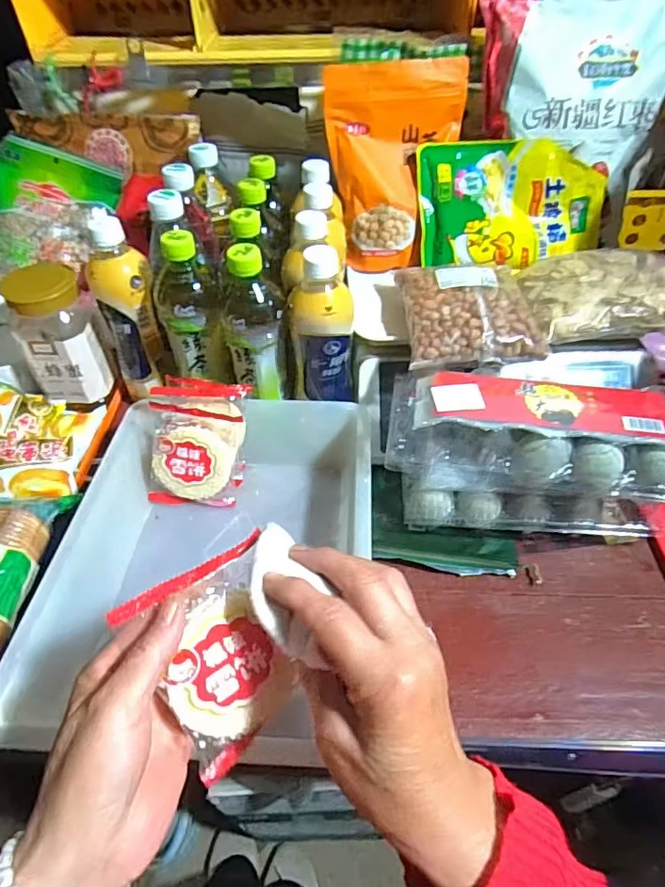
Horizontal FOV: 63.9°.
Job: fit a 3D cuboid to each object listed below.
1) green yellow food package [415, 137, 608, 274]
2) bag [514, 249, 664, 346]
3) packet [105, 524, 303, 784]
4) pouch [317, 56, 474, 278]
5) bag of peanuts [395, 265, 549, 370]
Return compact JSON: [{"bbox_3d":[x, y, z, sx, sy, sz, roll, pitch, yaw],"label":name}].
[{"bbox_3d":[0.207,-0.275,0.611,0.207,0.131,0.026,-5,17,-2],"label":"green yellow food package"},{"bbox_3d":[0.300,-0.165,0.573,0.183,0.037,0.134,-4,48,-6],"label":"bag"},{"bbox_3d":[-0.056,0.113,0.286,0.077,0.011,0.102,-29,98,-20],"label":"packet"},{"bbox_3d":[0.075,-0.305,0.617,0.153,0.228,0.060,-4,19,2],"label":"pouch"},{"bbox_3d":[0.138,-0.136,0.536,0.126,0.033,0.135,1,47,-1],"label":"bag of peanuts"}]

